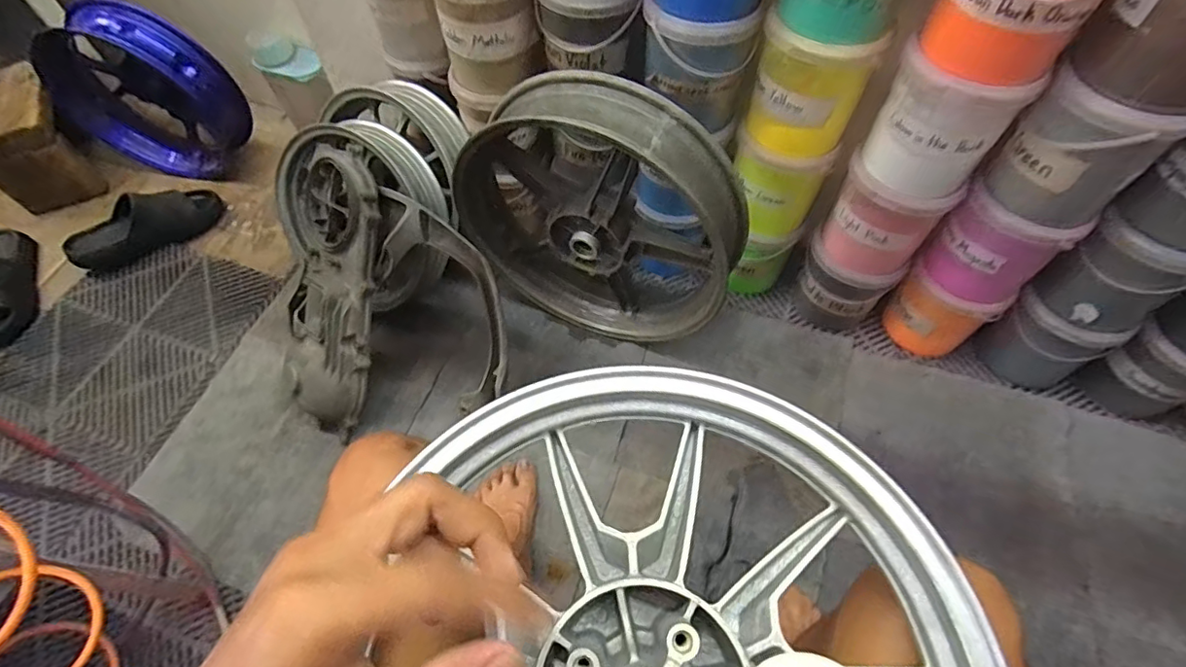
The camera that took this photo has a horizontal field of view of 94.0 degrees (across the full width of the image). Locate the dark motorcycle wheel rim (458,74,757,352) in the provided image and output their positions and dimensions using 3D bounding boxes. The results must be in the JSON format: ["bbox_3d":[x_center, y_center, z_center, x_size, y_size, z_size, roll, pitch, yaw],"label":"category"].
[{"bbox_3d":[0.013,-0.177,0.889,0.431,0.426,0.131,21,60,14],"label":"dark motorcycle wheel rim"}]

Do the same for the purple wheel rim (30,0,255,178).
[{"bbox_3d":[-0.971,-0.510,1.209,0.348,0.338,0.147,7,59,5],"label":"purple wheel rim"}]

